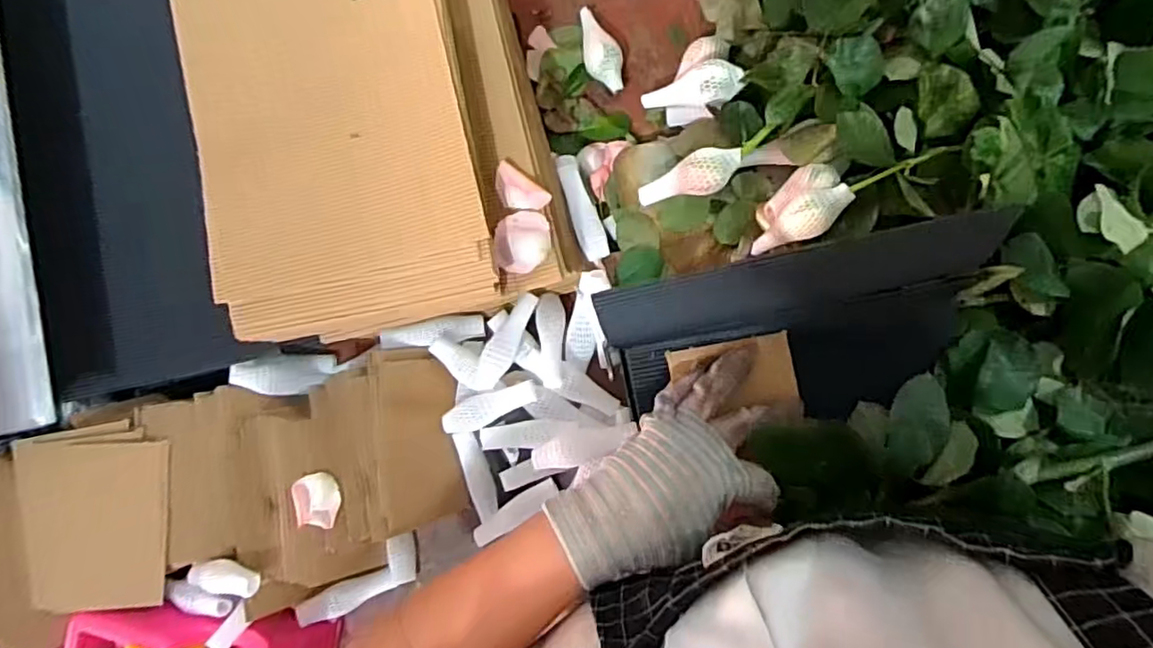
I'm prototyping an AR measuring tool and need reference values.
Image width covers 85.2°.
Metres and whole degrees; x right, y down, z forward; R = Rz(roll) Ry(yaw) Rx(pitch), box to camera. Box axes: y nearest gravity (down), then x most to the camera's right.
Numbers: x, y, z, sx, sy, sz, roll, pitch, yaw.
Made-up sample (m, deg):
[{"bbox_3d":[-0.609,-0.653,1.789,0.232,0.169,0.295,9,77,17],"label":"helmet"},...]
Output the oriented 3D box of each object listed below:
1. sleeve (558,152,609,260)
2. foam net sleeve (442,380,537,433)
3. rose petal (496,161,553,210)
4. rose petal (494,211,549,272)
[{"bbox_3d":[0.005,-0.105,0.555,0.022,0.033,0.104,-19,85,6],"label":"sleeve"},{"bbox_3d":[-0.075,0.072,0.538,0.087,0.012,0.025,-21,85,6],"label":"foam net sleeve"},{"bbox_3d":[-0.044,-0.103,0.489,0.050,0.011,0.027,36,92,8],"label":"rose petal"},{"bbox_3d":[-0.041,-0.065,0.494,0.040,0.019,0.048,-3,87,7],"label":"rose petal"}]

